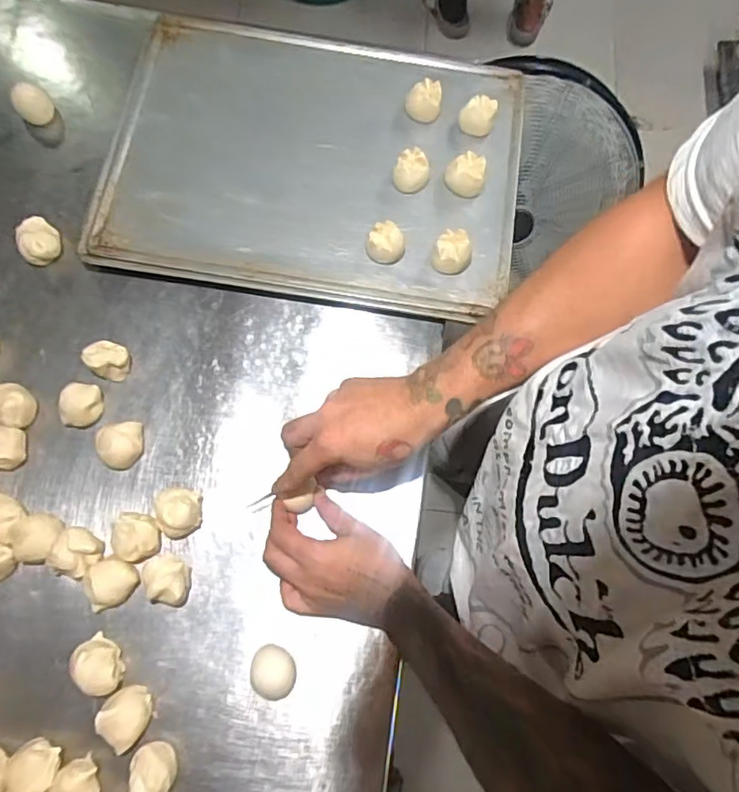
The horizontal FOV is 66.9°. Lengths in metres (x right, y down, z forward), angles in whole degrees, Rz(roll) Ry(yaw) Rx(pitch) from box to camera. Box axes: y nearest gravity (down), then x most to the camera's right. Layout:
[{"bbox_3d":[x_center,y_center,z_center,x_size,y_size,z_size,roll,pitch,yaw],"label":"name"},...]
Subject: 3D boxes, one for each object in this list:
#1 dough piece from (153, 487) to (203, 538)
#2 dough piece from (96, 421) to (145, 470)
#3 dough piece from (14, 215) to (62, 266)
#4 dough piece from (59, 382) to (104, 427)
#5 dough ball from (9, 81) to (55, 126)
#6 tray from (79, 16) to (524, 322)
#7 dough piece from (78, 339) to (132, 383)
[{"bbox_3d":[-0.183,0.110,0.537,0.040,0.033,0.046,-28,77,-9],"label":"dough piece"},{"bbox_3d":[-0.248,0.049,0.554,0.043,0.026,0.044,0,74,-2],"label":"dough piece"},{"bbox_3d":[-0.356,-0.164,0.609,0.044,0.036,0.043,0,74,-2],"label":"dough piece"},{"bbox_3d":[-0.288,0.010,0.565,0.035,0.032,0.041,10,74,1],"label":"dough piece"},{"bbox_3d":[-0.389,-0.338,0.649,0.038,0.029,0.048,-29,77,-9],"label":"dough ball"},{"bbox_3d":[-0.060,-0.272,0.645,0.463,0.043,0.337,8,74,1],"label":"tray"},{"bbox_3d":[-0.268,-0.037,0.577,0.037,0.036,0.037,0,74,-2],"label":"dough piece"}]

